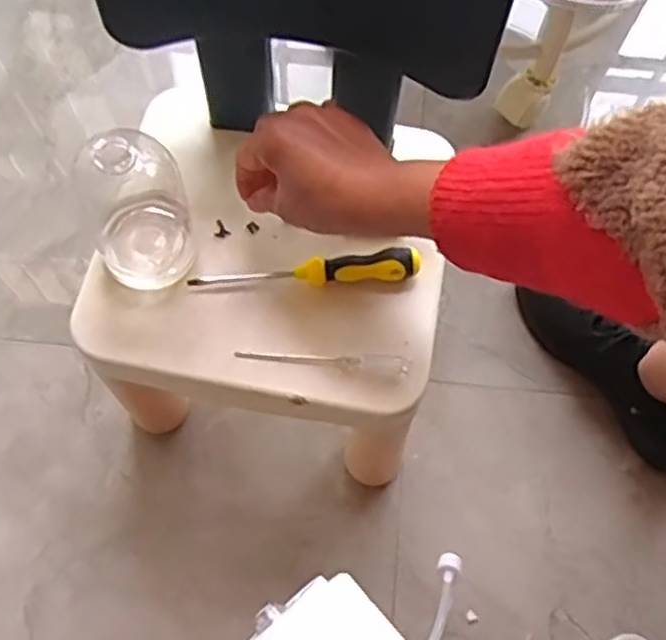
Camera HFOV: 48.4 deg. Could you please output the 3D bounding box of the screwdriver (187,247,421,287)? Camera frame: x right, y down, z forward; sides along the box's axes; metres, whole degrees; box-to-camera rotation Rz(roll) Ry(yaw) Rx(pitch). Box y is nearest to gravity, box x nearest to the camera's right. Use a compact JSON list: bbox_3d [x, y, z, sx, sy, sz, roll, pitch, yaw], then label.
[{"bbox_3d":[-0.019,-0.037,0.513,0.156,0.019,0.019,-2,69,-3],"label":"screwdriver"}]

